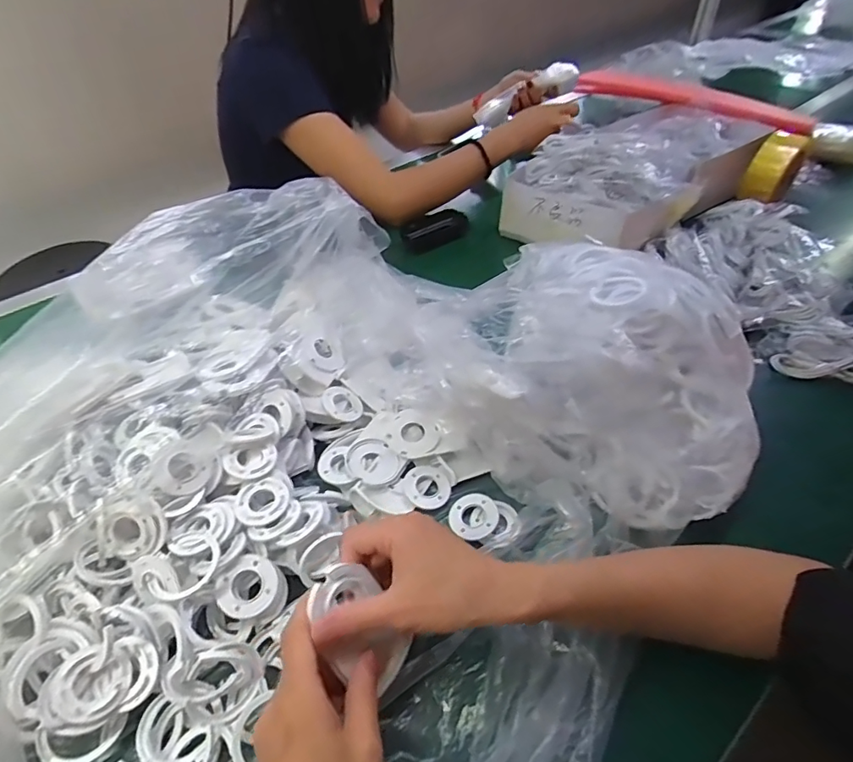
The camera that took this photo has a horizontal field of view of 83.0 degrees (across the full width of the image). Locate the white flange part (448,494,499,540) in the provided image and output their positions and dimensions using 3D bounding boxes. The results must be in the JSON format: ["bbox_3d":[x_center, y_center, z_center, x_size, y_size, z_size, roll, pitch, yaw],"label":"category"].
[{"bbox_3d":[0.043,0.120,0.433,0.044,0.006,0.043,-2,47,2],"label":"white flange part"}]

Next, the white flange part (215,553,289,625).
[{"bbox_3d":[-0.135,0.164,0.377,0.051,0.024,0.045,41,61,7],"label":"white flange part"}]

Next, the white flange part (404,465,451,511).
[{"bbox_3d":[0.001,0.102,0.459,0.042,0.014,0.045,-2,47,2],"label":"white flange part"}]

